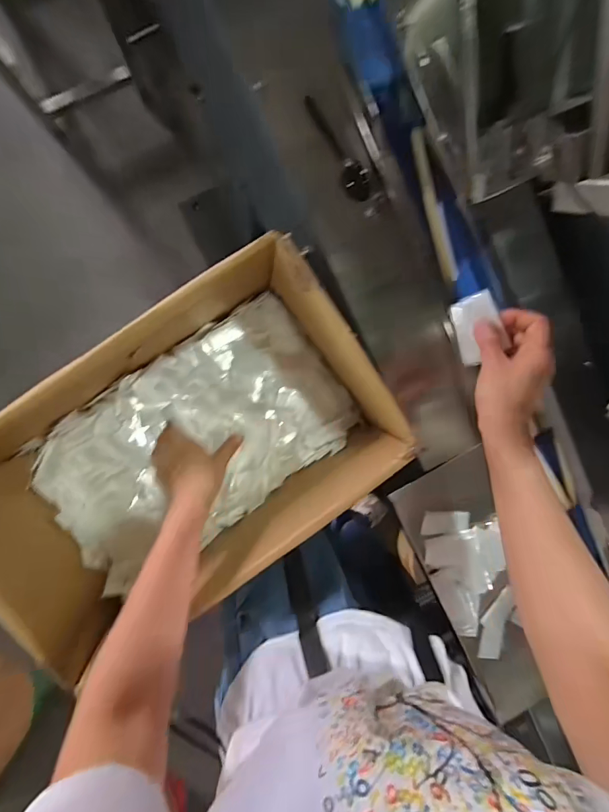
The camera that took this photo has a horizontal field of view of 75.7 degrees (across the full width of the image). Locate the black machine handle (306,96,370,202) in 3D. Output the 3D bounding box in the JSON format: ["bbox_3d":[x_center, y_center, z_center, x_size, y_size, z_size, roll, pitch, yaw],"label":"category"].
[{"bbox_3d":[0.038,-0.308,0.472,0.027,0.022,0.128,-38,99,-2],"label":"black machine handle"}]

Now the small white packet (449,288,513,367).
[{"bbox_3d":[0.179,-0.080,0.409,0.007,0.047,0.072,-17,100,-32],"label":"small white packet"}]

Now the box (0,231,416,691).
[{"bbox_3d":[-0.151,0.057,0.543,0.477,0.227,0.306,-35,99,-2],"label":"box"}]

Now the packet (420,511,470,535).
[{"bbox_3d":[0.191,0.158,0.529,0.064,0.004,0.032,2,96,-7],"label":"packet"}]

